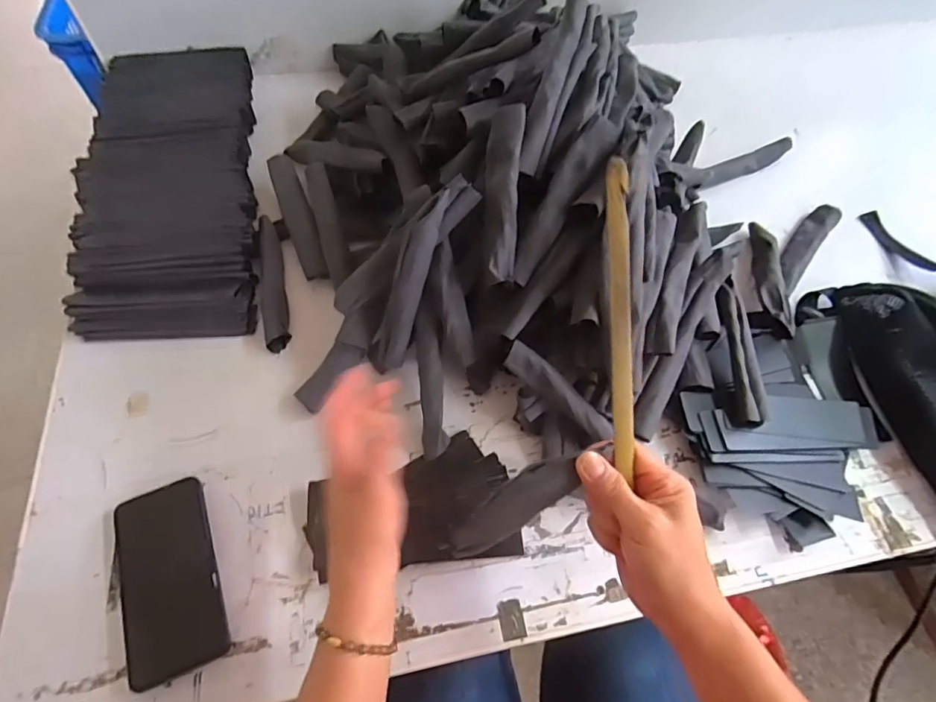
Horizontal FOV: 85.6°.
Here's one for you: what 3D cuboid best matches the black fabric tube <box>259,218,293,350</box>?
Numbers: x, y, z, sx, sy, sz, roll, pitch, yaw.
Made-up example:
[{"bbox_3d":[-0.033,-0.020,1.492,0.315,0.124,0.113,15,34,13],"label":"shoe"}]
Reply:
[{"bbox_3d":[-0.234,-0.083,0.608,0.026,0.037,0.179,-12,62,-9],"label":"black fabric tube"}]

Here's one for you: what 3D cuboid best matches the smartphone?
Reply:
[{"bbox_3d":[-0.269,0.203,0.453,0.079,0.016,0.159,-21,65,-10],"label":"smartphone"}]

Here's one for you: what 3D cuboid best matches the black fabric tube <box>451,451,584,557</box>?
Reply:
[{"bbox_3d":[0.031,0.115,0.372,0.117,0.018,0.029,-42,64,17],"label":"black fabric tube"}]

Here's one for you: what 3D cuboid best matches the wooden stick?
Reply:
[{"bbox_3d":[0.102,-0.017,0.339,0.013,0.009,0.209,-8,103,-8],"label":"wooden stick"}]

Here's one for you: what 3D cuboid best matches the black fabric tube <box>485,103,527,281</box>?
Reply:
[{"bbox_3d":[0.036,-0.159,0.503,0.035,0.026,0.173,2,84,-2],"label":"black fabric tube"}]

